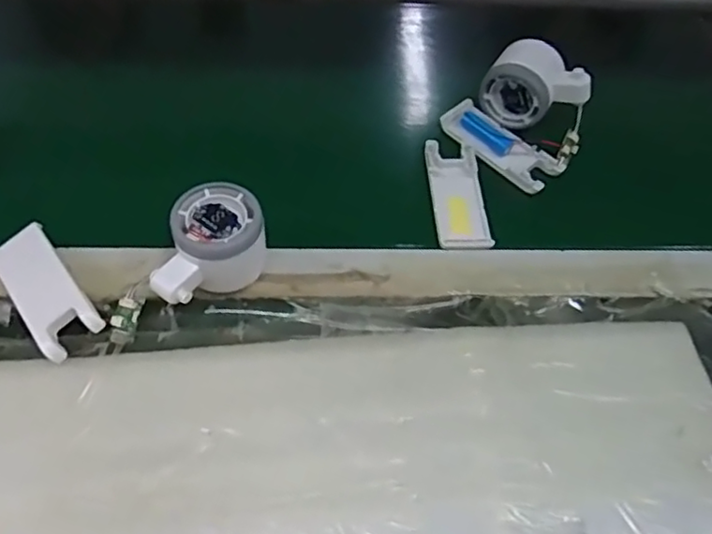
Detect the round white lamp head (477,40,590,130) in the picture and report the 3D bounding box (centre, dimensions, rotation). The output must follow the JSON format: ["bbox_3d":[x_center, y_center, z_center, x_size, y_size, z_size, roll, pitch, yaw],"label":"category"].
[{"bbox_3d":[0.153,-0.149,0.528,0.078,0.051,0.052,33,62,17],"label":"round white lamp head"}]

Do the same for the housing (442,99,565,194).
[{"bbox_3d":[0.119,-0.102,0.520,0.105,0.013,0.041,38,60,21],"label":"housing"}]

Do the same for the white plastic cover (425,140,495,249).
[{"bbox_3d":[0.080,-0.056,0.491,0.041,0.011,0.101,0,55,-4],"label":"white plastic cover"}]

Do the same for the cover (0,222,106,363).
[{"bbox_3d":[-0.205,0.016,0.411,0.040,0.021,0.098,-32,63,-24],"label":"cover"}]

